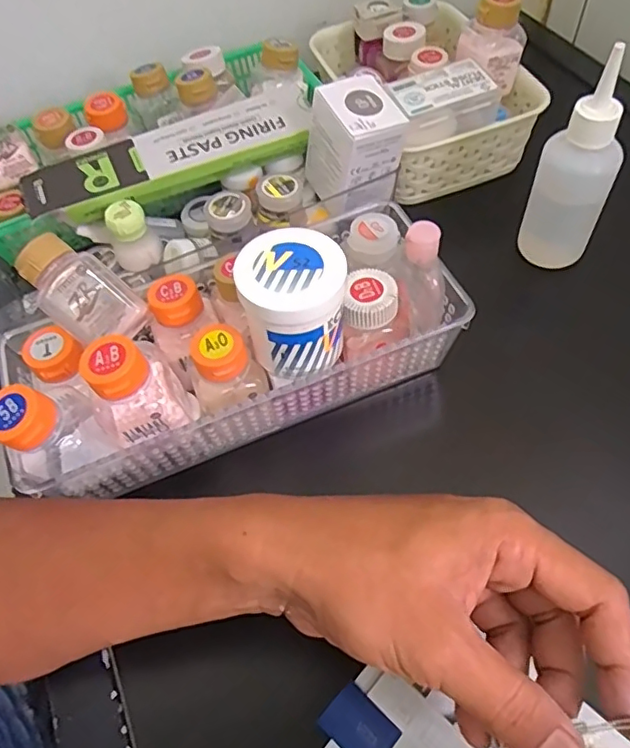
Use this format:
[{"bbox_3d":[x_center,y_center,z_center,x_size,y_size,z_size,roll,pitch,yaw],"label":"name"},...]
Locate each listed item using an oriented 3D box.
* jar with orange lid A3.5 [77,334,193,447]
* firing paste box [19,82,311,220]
[{"bbox_3d":[-0.093,0.011,0.298,0.041,0.060,0.036,-26,60,-12],"label":"jar with orange lid A3.5"},{"bbox_3d":[-0.100,-0.152,0.402,0.204,0.028,0.050,-25,60,-11],"label":"firing paste box"}]

